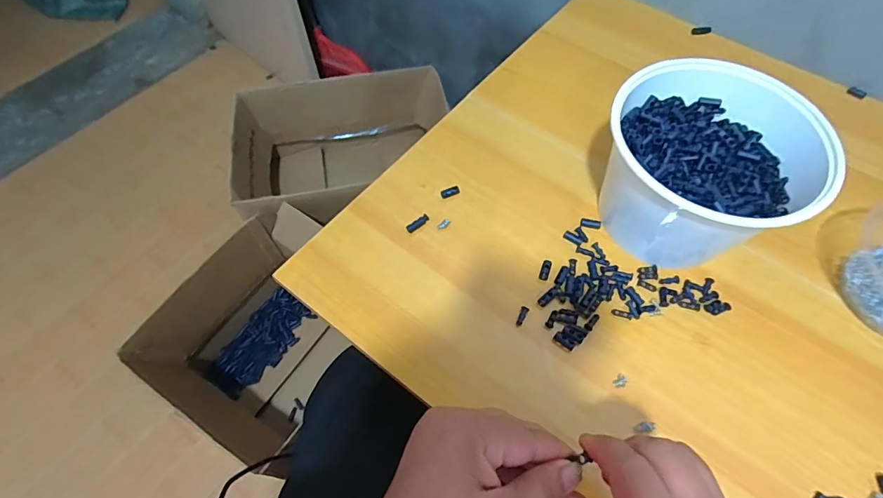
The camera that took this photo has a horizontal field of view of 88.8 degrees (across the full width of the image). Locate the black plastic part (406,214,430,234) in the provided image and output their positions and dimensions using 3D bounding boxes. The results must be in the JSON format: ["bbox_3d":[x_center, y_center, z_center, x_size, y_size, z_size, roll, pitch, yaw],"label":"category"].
[{"bbox_3d":[-0.023,-0.025,0.435,0.024,0.005,0.007,-34,65,-18],"label":"black plastic part"}]

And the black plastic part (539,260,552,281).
[{"bbox_3d":[0.095,0.018,0.410,0.008,0.004,0.021,19,61,11],"label":"black plastic part"}]

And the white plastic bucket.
[{"bbox_3d":[0.224,-0.072,0.400,0.159,0.114,0.154,0,60,0],"label":"white plastic bucket"}]

